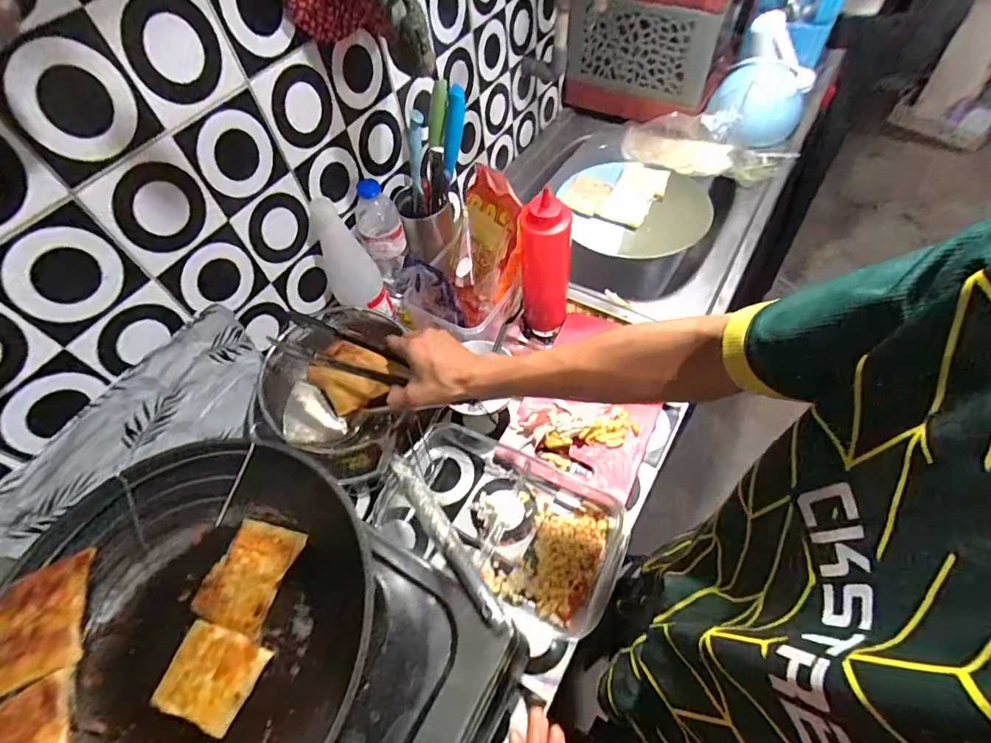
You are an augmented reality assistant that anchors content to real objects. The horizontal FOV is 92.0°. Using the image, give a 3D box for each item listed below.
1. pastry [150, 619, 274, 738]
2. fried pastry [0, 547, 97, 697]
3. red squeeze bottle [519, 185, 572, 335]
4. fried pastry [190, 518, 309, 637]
[{"bbox_3d":[-0.238,0.255,0.402,0.070,0.017,0.065,15,59,14],"label":"pastry"},{"bbox_3d":[-0.343,0.185,0.357,0.066,0.014,0.083,-19,57,-7],"label":"fried pastry"},{"bbox_3d":[0.076,-0.157,0.715,0.071,0.249,0.073,2,57,6],"label":"red squeeze bottle"},{"bbox_3d":[-0.229,0.186,0.446,0.067,0.012,0.090,14,59,14],"label":"fried pastry"}]

